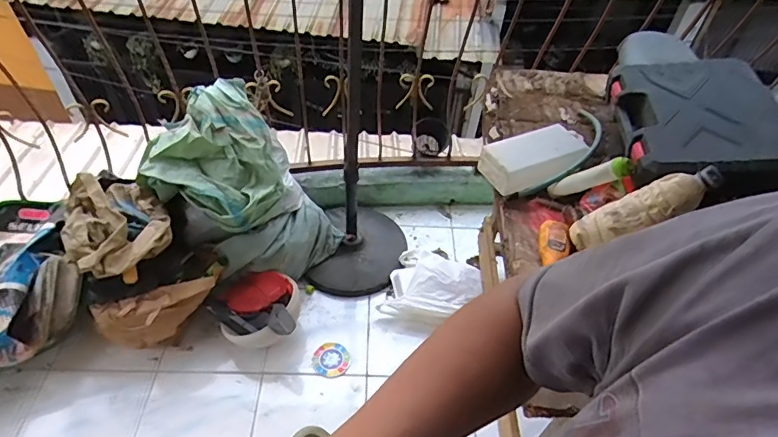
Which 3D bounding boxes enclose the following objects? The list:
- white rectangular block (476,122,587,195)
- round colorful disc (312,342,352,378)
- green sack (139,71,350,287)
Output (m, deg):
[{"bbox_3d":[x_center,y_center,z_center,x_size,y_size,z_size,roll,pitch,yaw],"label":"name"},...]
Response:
[{"bbox_3d":[0.290,-0.123,0.969,0.220,0.057,0.100,-21,53,-21],"label":"white rectangular block"},{"bbox_3d":[-0.168,0.414,1.465,0.104,0.012,0.098,2,48,-2],"label":"round colorful disc"},{"bbox_3d":[-0.445,-0.082,1.505,0.448,0.420,0.400,34,54,23],"label":"green sack"}]

